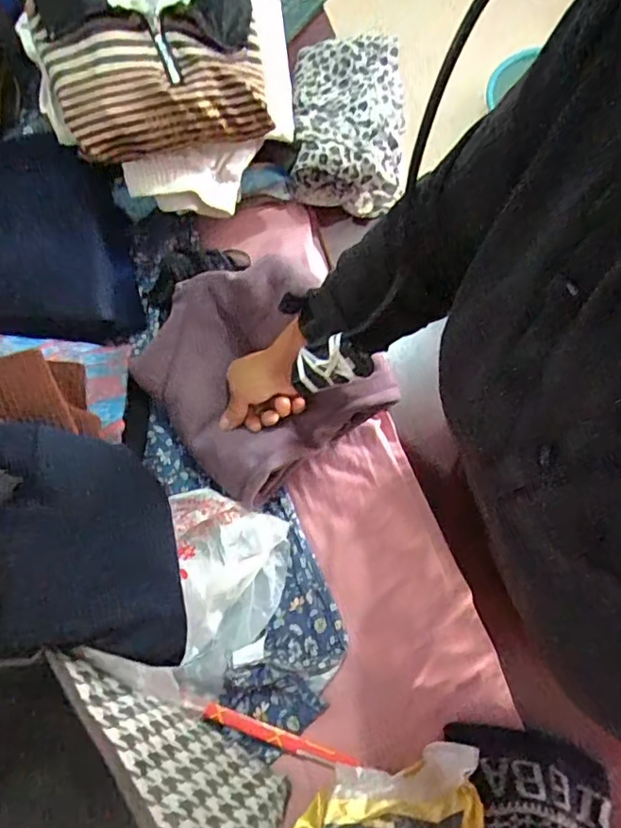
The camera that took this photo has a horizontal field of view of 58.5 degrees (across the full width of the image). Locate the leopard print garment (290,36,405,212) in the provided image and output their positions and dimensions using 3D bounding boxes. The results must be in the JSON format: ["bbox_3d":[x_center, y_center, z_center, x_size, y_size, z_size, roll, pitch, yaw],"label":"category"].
[{"bbox_3d":[0.051,-0.381,0.722,0.142,0.076,0.227,2,73,1],"label":"leopard print garment"}]

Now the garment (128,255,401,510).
[{"bbox_3d":[-0.060,-0.050,0.592,0.205,0.106,0.233,-37,76,-10],"label":"garment"}]

